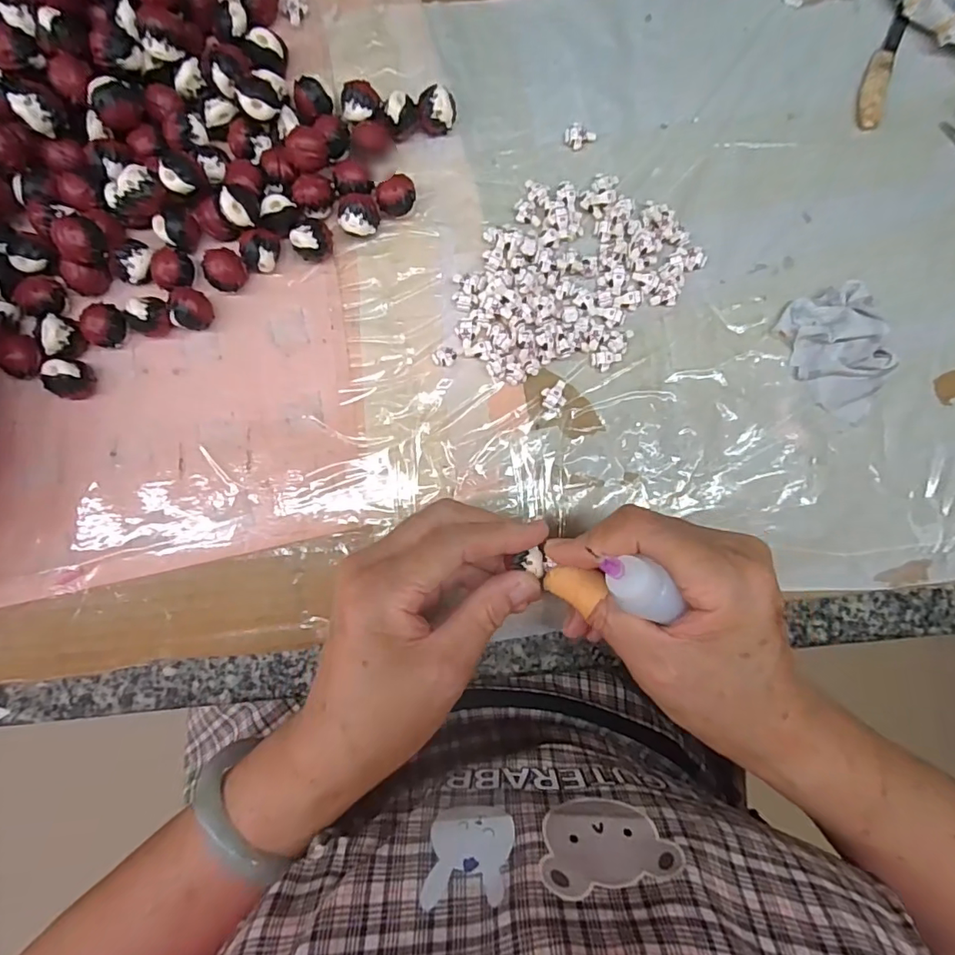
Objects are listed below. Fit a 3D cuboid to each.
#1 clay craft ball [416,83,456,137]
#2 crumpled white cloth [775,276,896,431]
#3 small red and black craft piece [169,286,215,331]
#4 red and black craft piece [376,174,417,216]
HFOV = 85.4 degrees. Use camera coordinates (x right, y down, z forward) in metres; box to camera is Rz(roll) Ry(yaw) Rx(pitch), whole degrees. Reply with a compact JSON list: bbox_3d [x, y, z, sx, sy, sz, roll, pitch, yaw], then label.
[{"bbox_3d":[-0.021,-0.192,0.272,0.019,0.018,0.016,-1,88,-5],"label":"clay craft ball"},{"bbox_3d":[0.192,-0.064,0.273,0.039,0.026,0.071,-21,90,-5],"label":"crumpled white cloth"},{"bbox_3d":[-0.141,-0.083,0.255,0.015,0.019,0.019,7,87,-5],"label":"small red and black craft piece"},{"bbox_3d":[-0.041,-0.142,0.265,0.019,0.017,0.017,-13,89,-5],"label":"red and black craft piece"}]

